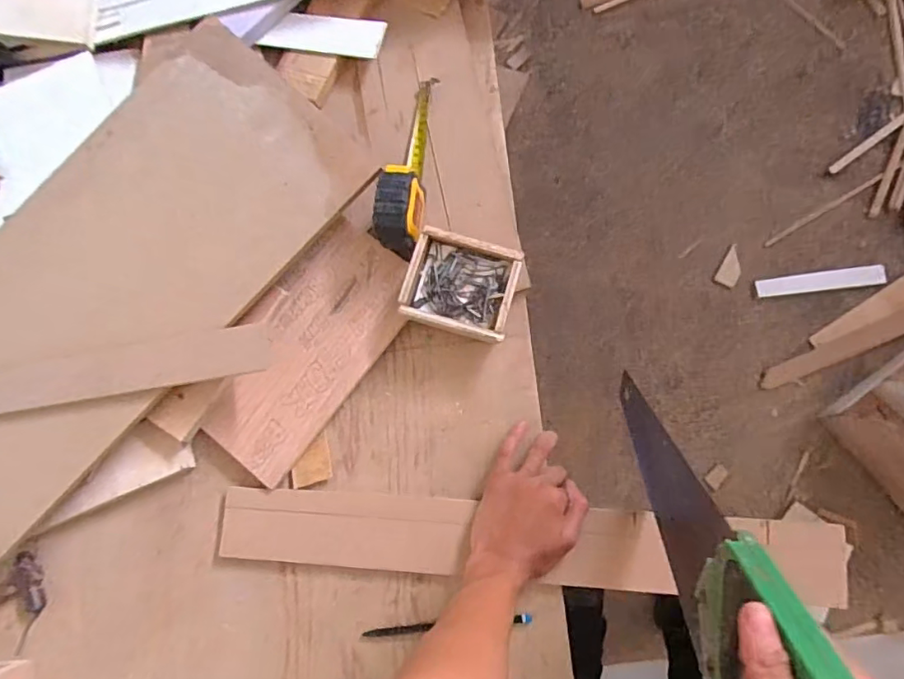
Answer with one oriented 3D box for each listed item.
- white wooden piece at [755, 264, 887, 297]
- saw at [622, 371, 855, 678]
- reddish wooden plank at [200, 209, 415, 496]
[{"bbox_3d":[0.856,-0.133,1.280,0.263,0.019,0.045,-7,94,14],"label":"white wooden piece"},{"bbox_3d":[0.192,0.154,0.448,0.030,0.403,0.108,1,110,4],"label":"saw"},{"bbox_3d":[-0.158,0.008,0.605,0.132,0.019,0.274,37,88,13],"label":"reddish wooden plank"}]

